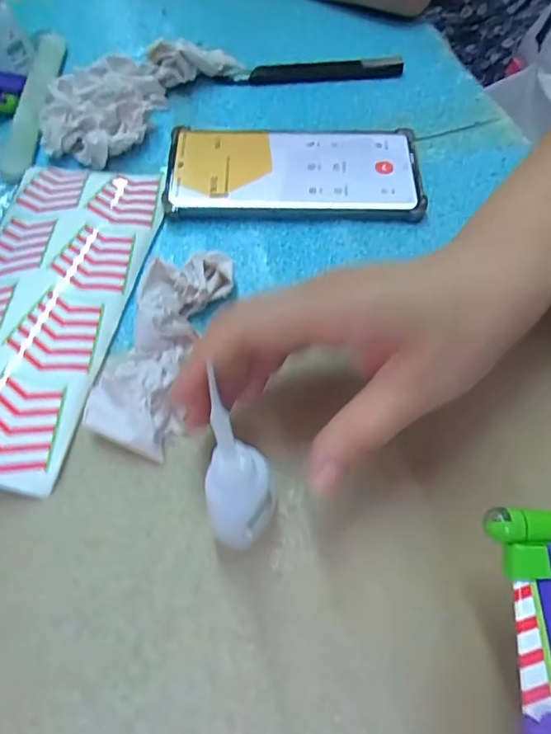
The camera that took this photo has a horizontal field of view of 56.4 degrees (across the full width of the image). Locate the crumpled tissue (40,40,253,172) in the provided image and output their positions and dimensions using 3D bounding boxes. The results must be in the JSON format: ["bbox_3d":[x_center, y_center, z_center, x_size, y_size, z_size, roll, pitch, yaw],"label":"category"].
[{"bbox_3d":[-0.108,-0.212,0.385,0.084,0.025,0.160,33,65,20],"label":"crumpled tissue"}]

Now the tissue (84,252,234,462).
[{"bbox_3d":[-0.060,-0.016,0.268,0.047,0.019,0.116,11,59,8],"label":"tissue"}]

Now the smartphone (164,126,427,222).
[{"bbox_3d":[0.012,-0.133,0.343,0.163,0.012,0.077,0,58,1],"label":"smartphone"}]

